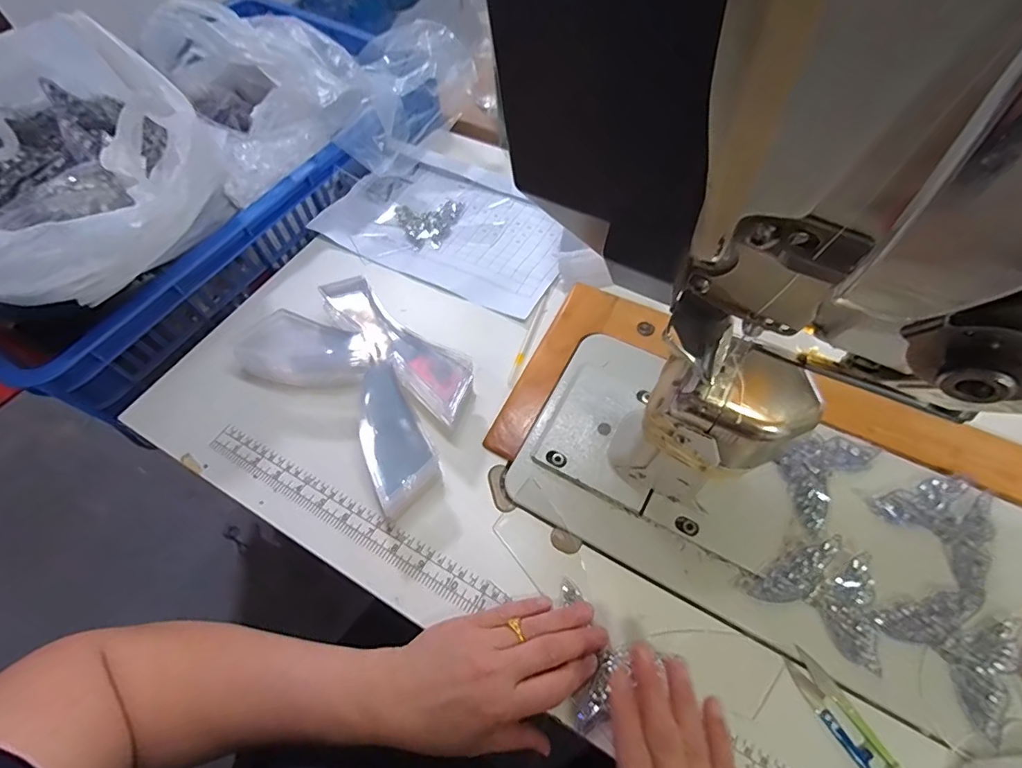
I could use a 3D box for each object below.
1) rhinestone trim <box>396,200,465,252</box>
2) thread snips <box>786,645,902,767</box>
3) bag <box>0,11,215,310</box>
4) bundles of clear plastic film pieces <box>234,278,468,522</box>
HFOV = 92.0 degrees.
[{"bbox_3d":[-0.090,-0.191,0.583,0.078,0.015,0.070,-18,60,-7],"label":"rhinestone trim"},{"bbox_3d":[0.223,0.227,0.319,0.024,0.009,0.100,-27,61,-12],"label":"thread snips"},{"bbox_3d":[-0.454,-0.178,0.412,0.386,0.160,0.223,-17,60,-7],"label":"bag"},{"bbox_3d":[-0.131,-0.004,0.451,0.229,0.049,0.130,38,68,23],"label":"bundles of clear plastic film pieces"}]

